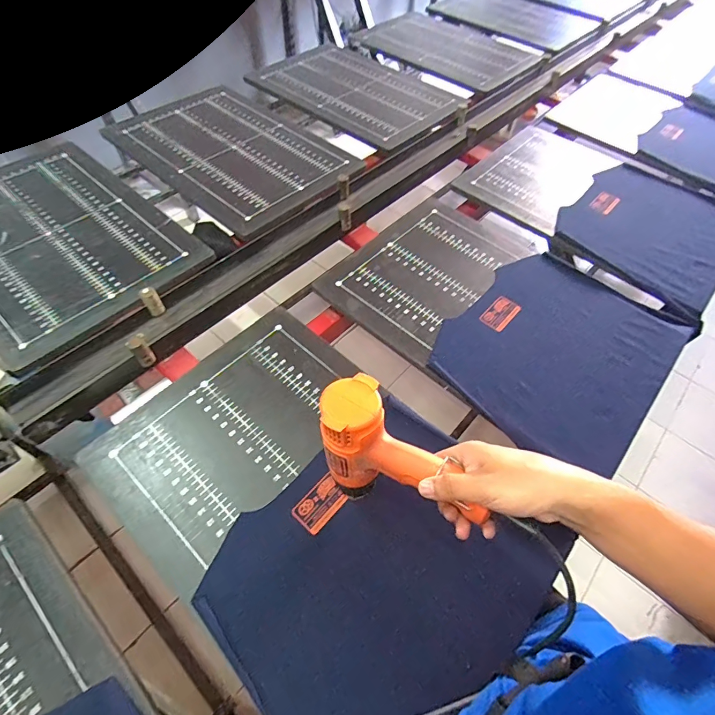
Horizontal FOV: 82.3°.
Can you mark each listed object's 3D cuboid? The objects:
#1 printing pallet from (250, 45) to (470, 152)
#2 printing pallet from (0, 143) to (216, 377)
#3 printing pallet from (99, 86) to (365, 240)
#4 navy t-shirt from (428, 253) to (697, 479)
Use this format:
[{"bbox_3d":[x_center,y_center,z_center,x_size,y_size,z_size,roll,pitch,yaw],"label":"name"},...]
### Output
[{"bbox_3d":[-0.012,-0.842,1.277,0.664,0.033,0.393,39,61,24],"label":"printing pallet"},{"bbox_3d":[-0.647,-0.267,0.855,0.635,0.023,0.393,38,62,20],"label":"printing pallet"},{"bbox_3d":[-0.330,-0.550,1.061,0.594,0.017,0.406,40,63,22],"label":"printing pallet"},{"bbox_3d":[0.363,-0.018,0.743,0.340,0.038,0.407,38,62,21],"label":"navy t-shirt"}]

